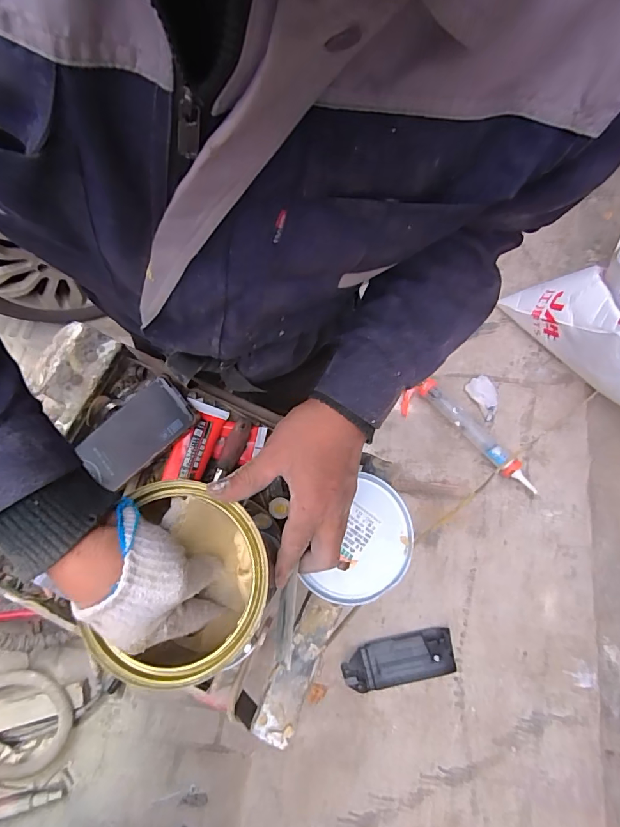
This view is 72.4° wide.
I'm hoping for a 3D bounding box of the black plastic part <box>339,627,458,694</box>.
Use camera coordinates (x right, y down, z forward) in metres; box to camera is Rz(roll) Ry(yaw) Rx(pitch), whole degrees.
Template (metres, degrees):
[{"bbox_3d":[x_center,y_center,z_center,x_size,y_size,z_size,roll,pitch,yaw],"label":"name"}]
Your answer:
[{"bbox_3d":[0.246,0.691,1.182,0.304,0.024,0.122,-16,78,3],"label":"black plastic part"}]

